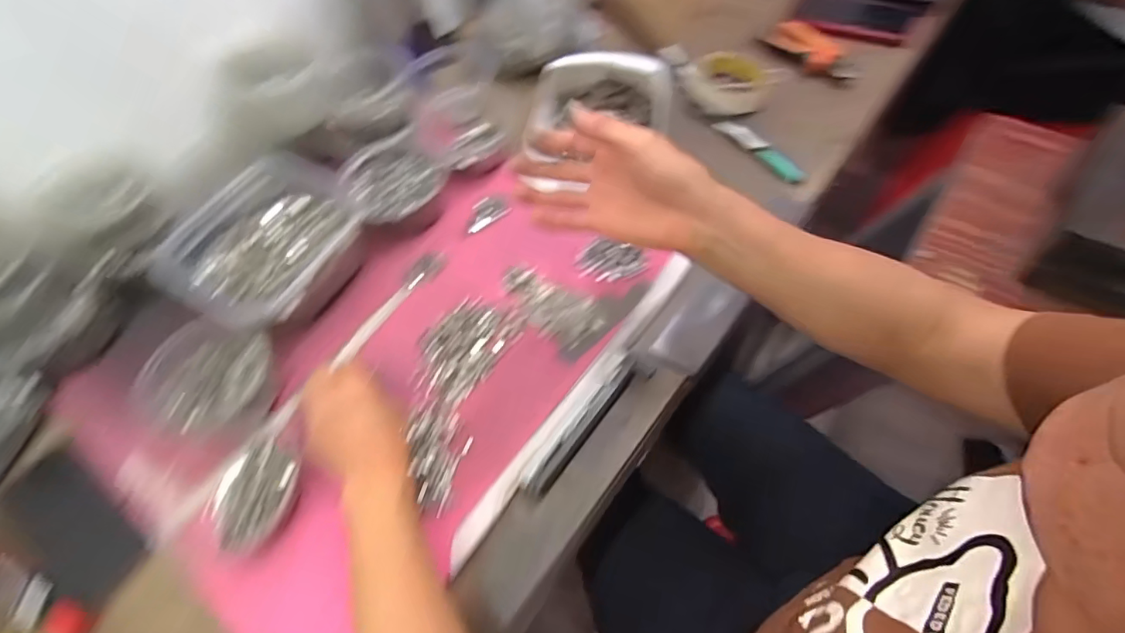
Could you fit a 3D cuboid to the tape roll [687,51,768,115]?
[{"bbox_3d":[0.220,-0.310,0.664,0.101,0.025,0.101,-1,62,1],"label":"tape roll"}]

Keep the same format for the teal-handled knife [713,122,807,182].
[{"bbox_3d":[0.238,-0.204,0.606,0.026,0.011,0.133,-33,61,-12],"label":"teal-handled knife"}]

